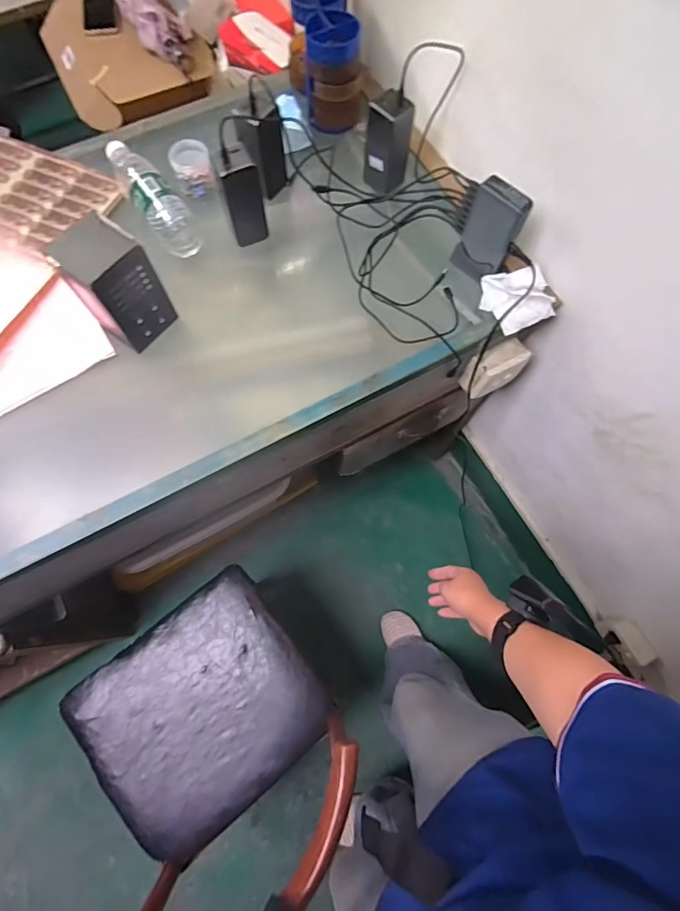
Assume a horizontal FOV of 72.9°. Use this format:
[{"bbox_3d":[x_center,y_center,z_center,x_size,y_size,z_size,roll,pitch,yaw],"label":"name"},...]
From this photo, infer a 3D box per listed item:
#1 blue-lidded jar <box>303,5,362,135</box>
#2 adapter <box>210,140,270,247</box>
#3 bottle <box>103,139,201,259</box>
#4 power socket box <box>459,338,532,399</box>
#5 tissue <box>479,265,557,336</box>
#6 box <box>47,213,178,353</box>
[{"bbox_3d":[-0.009,-0.615,0.757,0.086,0.143,0.096,1,71,0],"label":"blue-lidded jar"},{"bbox_3d":[-0.140,-0.374,0.668,0.055,0.127,0.048,-13,72,-5],"label":"adapter"},{"bbox_3d":[-0.295,-0.406,0.717,0.059,0.055,0.229,-36,75,-12],"label":"bottle"},{"bbox_3d":[0.262,-0.143,0.767,0.087,0.091,0.049,-21,72,-8],"label":"power socket box"},{"bbox_3d":[0.266,-0.232,0.680,0.088,0.045,0.091,-14,72,-5],"label":"tissue"},{"bbox_3d":[-0.294,-0.222,0.606,0.084,0.139,0.092,40,75,12],"label":"box"}]

